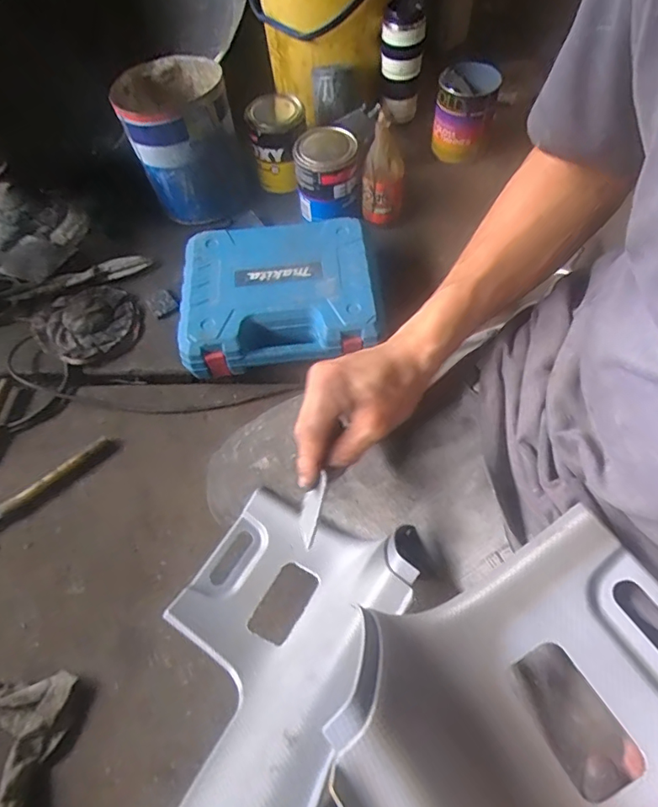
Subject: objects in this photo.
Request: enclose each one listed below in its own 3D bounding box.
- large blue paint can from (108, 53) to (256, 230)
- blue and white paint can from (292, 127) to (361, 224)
[{"bbox_3d":[-0.240,-0.445,0.870,0.172,0.234,0.167,-2,60,3],"label":"large blue paint can"},{"bbox_3d":[-0.003,-0.379,0.844,0.102,0.121,0.098,-2,60,3],"label":"blue and white paint can"}]

